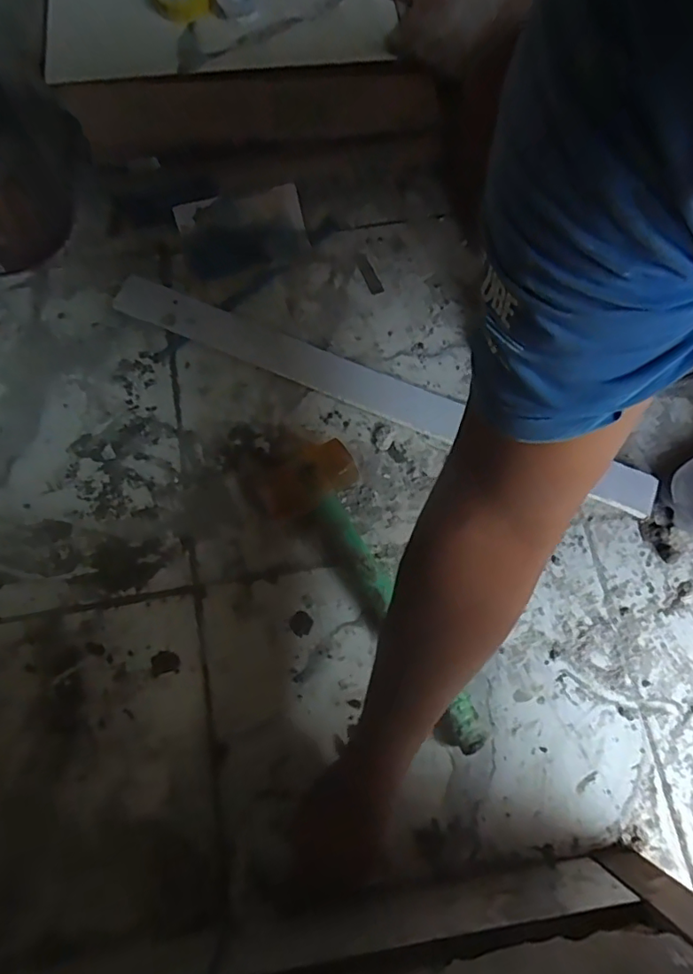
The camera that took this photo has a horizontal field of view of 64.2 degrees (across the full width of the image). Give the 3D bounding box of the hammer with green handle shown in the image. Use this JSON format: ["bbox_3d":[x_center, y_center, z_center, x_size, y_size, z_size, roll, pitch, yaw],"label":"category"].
[{"bbox_3d":[0.011,0.100,0.521,0.097,0.049,0.320,-25,76,-7],"label":"hammer with green handle"}]

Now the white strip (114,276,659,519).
[{"bbox_3d":[0.026,-0.107,0.598,0.613,0.010,0.046,23,75,6],"label":"white strip"}]

